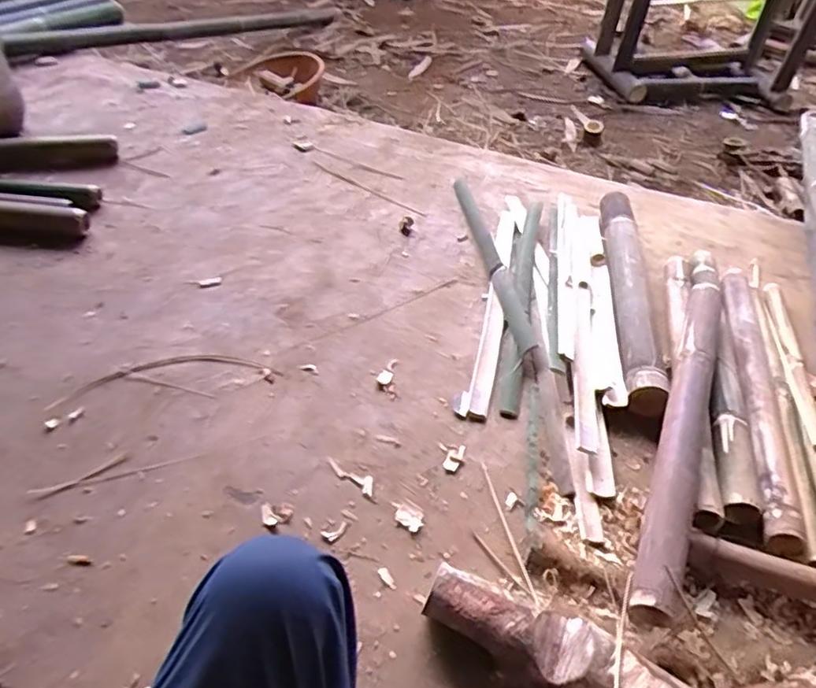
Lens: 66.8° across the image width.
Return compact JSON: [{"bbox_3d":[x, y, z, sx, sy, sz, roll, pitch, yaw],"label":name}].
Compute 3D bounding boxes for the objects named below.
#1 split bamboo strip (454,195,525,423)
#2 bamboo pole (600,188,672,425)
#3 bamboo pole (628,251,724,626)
[{"bbox_3d":[0.186,-0.116,1.289,0.057,0.034,0.718,12,45,7],"label":"split bamboo strip"},{"bbox_3d":[0.446,-0.117,1.260,0.064,0.063,0.662,9,45,4],"label":"bamboo pole"},{"bbox_3d":[0.442,0.101,0.978,0.071,0.084,0.717,19,45,16],"label":"bamboo pole"}]

